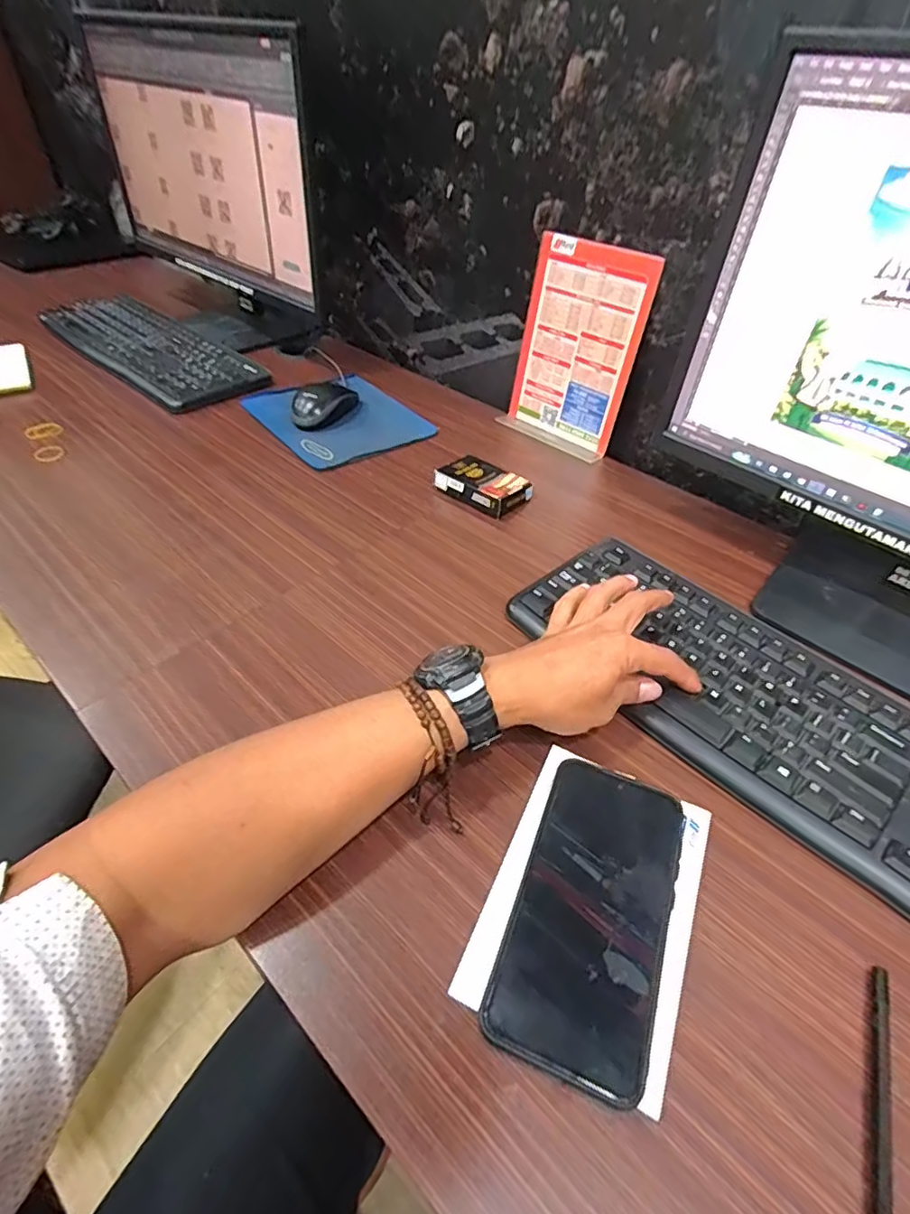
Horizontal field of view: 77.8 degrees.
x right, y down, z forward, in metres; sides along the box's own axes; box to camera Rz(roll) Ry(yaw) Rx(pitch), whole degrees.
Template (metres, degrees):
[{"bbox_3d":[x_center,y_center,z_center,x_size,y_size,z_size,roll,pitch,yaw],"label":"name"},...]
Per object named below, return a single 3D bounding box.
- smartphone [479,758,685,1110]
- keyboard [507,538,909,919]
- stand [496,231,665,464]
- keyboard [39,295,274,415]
[{"bbox_3d":[0.077,0.165,0.314,0.079,0.016,0.160,18,48,15],"label":"smartphone"},{"bbox_3d":[0.240,0.085,0.398,0.152,0.016,0.428,-30,53,-27],"label":"keyboard"},{"bbox_3d":[0.137,-0.298,0.667,0.151,0.209,0.055,35,54,28],"label":"stand"},{"bbox_3d":[-0.453,-0.384,0.836,0.424,0.029,0.157,33,52,27],"label":"keyboard"}]

